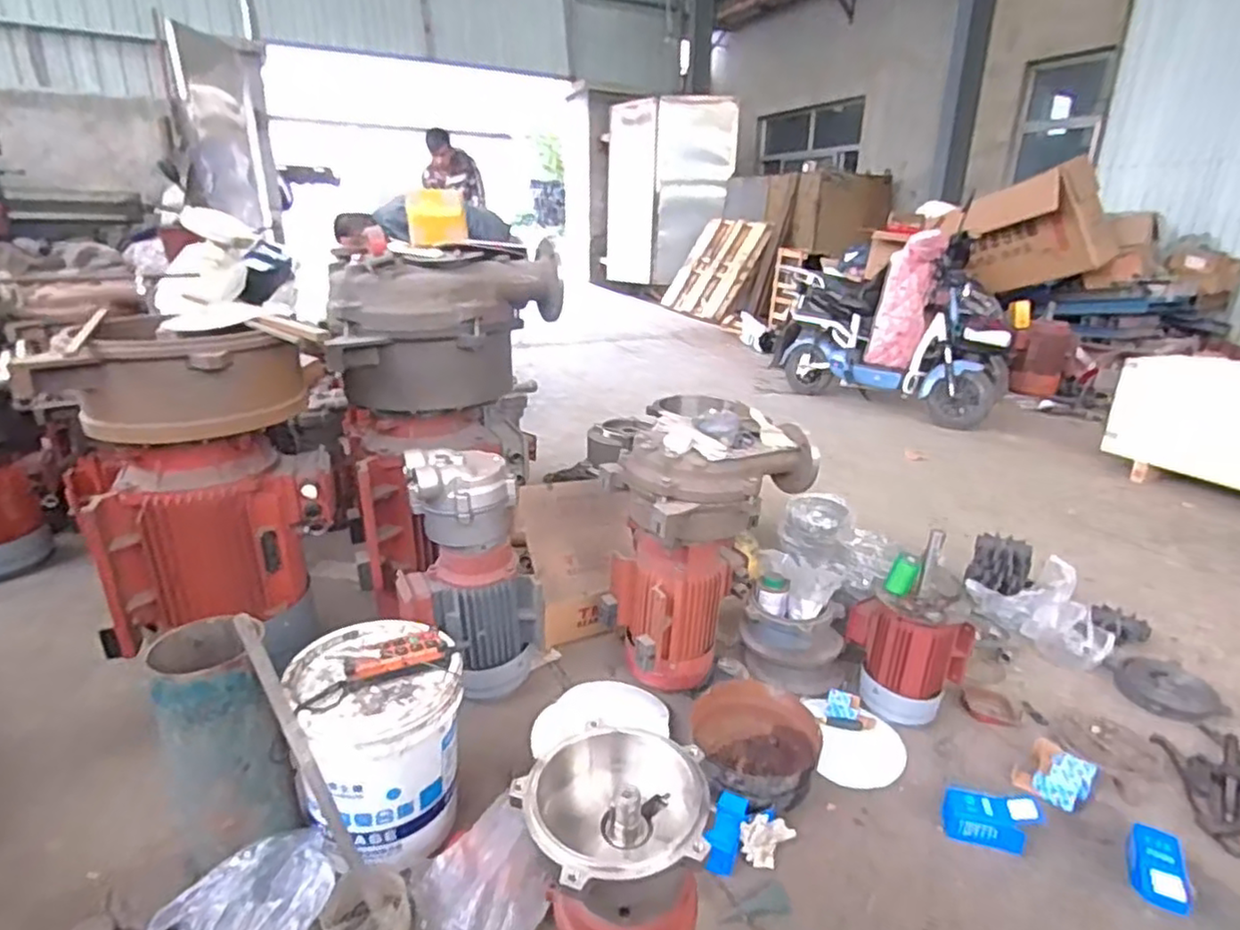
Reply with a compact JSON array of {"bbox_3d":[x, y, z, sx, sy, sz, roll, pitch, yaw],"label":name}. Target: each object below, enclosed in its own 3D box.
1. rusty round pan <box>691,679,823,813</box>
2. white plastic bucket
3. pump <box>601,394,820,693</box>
[{"bbox_3d":[0.265,0.556,1.300,0.244,0.117,0.258,1,20,-1],"label":"rusty round pan"},{"bbox_3d":[-0.417,0.453,1.141,0.275,0.259,0.256,1,20,-1],"label":"white plastic bucket"},{"bbox_3d":[0.182,0.176,1.528,0.381,0.556,0.282,-8,22,-23],"label":"pump"}]

